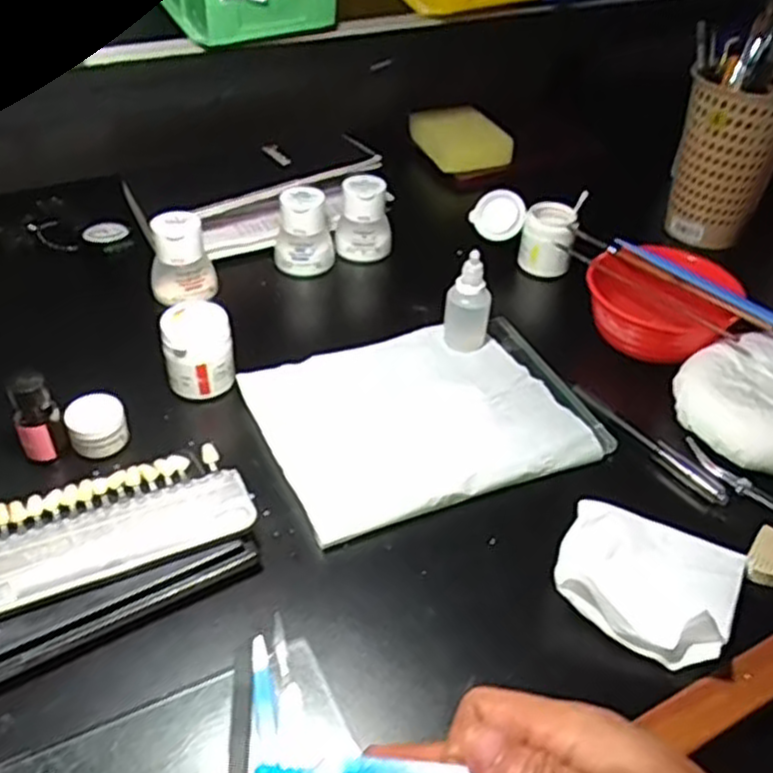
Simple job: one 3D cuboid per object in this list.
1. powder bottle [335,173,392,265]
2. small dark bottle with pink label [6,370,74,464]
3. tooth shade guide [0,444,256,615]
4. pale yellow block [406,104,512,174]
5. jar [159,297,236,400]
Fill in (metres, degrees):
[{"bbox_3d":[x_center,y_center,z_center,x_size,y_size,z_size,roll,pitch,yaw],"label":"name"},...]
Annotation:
[{"bbox_3d":[-0.020,-0.146,0.661,0.047,0.063,0.043,3,42,-4],"label":"powder bottle"},{"bbox_3d":[-0.209,0.019,0.455,0.026,0.057,0.023,-17,47,-24],"label":"small dark bottle with pink label"},{"bbox_3d":[-0.149,0.073,0.401,0.147,0.007,0.063,-16,45,-23],"label":"tooth shade guide"},{"bbox_3d":[0.082,-0.265,0.815,0.075,0.033,0.107,-14,45,-21],"label":"pale yellow block"},{"bbox_3d":[-0.128,-0.024,0.516,0.043,0.058,0.041,4,42,-3],"label":"jar"}]

